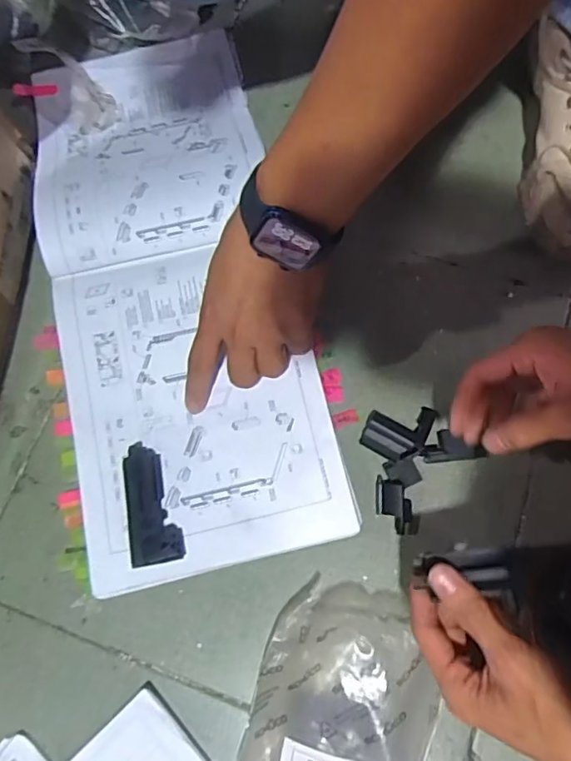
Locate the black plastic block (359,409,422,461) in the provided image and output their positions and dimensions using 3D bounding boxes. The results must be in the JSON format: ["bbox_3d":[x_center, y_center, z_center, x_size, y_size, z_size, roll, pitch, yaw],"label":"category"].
[{"bbox_3d":[0.088,0.046,0.465,0.044,0.024,0.033,28,75,10],"label":"black plastic block"}]

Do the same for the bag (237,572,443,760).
[{"bbox_3d":[0.036,0.229,0.372,0.120,0.055,0.175,12,73,6],"label":"bag"}]

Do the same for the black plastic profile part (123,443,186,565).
[{"bbox_3d":[-0.106,0.095,0.437,0.037,0.020,0.092,-13,72,-2],"label":"black plastic profile part"}]

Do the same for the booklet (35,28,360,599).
[{"bbox_3d":[-0.106,-0.098,0.496,0.207,0.043,0.515,-14,76,0],"label":"booklet"}]

